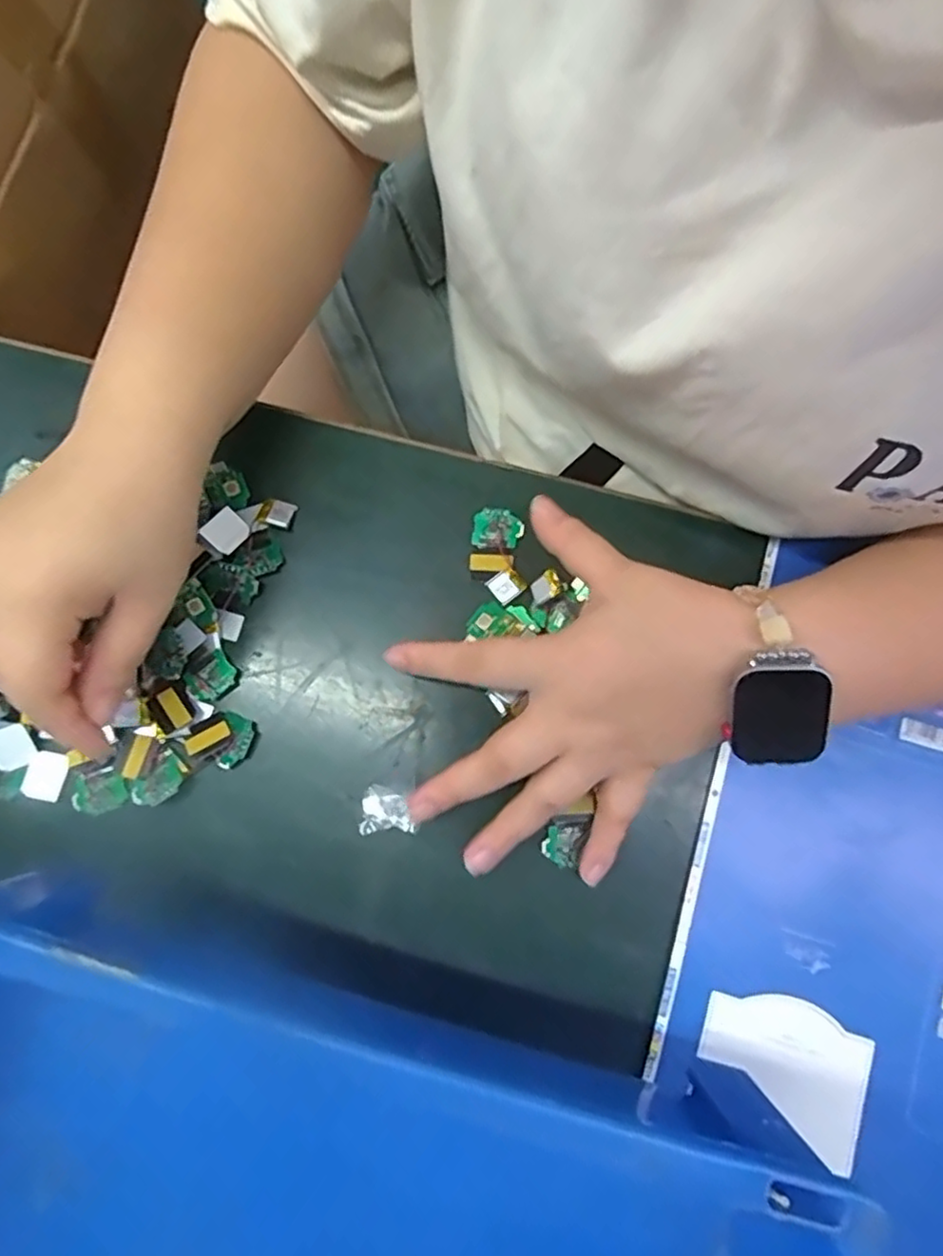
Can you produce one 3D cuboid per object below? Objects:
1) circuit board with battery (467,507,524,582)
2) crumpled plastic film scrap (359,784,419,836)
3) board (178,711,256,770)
[{"bbox_3d":[0.011,-0.042,0.341,0.025,0.010,0.038,18,80,3],"label":"circuit board with battery"},{"bbox_3d":[-0.040,0.088,0.319,0.027,0.006,0.022,-2,80,0],"label":"crumpled plastic film scrap"},{"bbox_3d":[-0.123,0.056,0.322,0.033,0.004,0.026,-40,82,-7],"label":"board"}]

